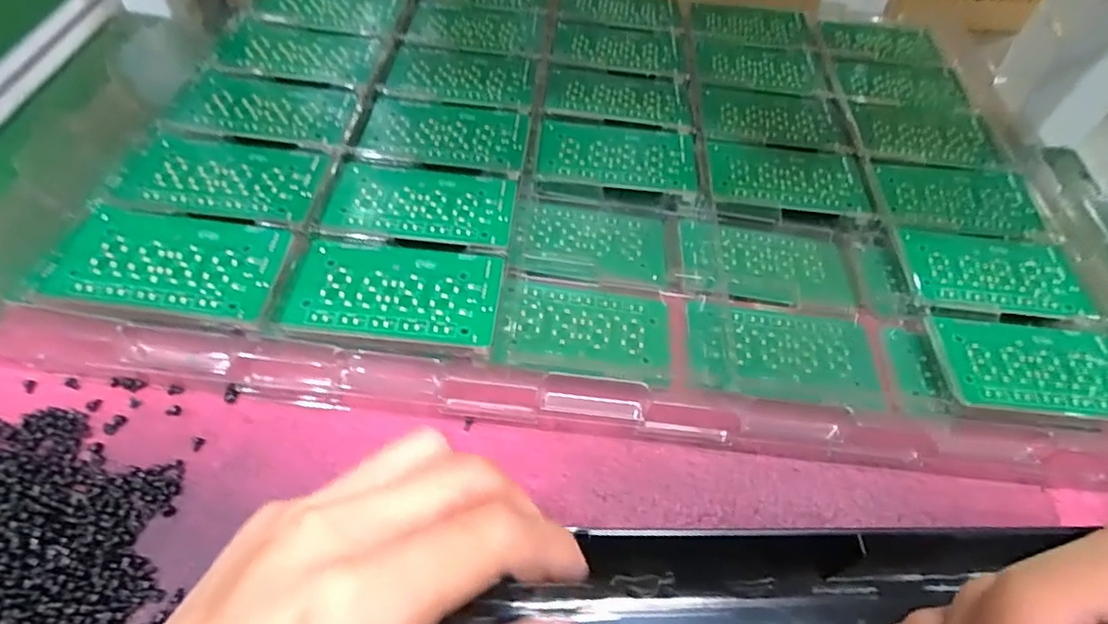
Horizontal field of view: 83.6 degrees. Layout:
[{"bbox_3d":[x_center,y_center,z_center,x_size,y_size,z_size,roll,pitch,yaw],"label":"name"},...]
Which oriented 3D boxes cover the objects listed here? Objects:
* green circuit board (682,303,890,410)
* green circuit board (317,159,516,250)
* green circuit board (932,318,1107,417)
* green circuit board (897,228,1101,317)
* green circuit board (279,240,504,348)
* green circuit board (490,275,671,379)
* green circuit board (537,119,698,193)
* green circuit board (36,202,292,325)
[{"bbox_3d":[0.126,0.022,0.345,0.104,0.009,0.062,8,58,-5],"label":"green circuit board"},{"bbox_3d":[-0.078,-0.064,0.370,0.105,0.004,0.061,7,51,-2],"label":"green circuit board"},{"bbox_3d":[0.266,0.029,0.342,0.104,0.005,0.058,6,51,-2],"label":"green circuit board"},{"bbox_3d":[0.273,-0.024,0.383,0.104,0.006,0.063,5,55,-2],"label":"green circuit board"},{"bbox_3d":[-0.083,-0.013,0.328,0.106,0.004,0.058,9,58,-5],"label":"green circuit board"},{"bbox_3d":[0.017,0.008,0.341,0.095,0.008,0.058,10,53,-3],"label":"green circuit board"},{"bbox_3d":[0.044,-0.107,0.423,0.106,0.005,0.061,8,58,-6],"label":"green circuit board"},{"bbox_3d":[-0.199,-0.027,0.324,0.108,0.007,0.057,12,57,-3],"label":"green circuit board"}]

